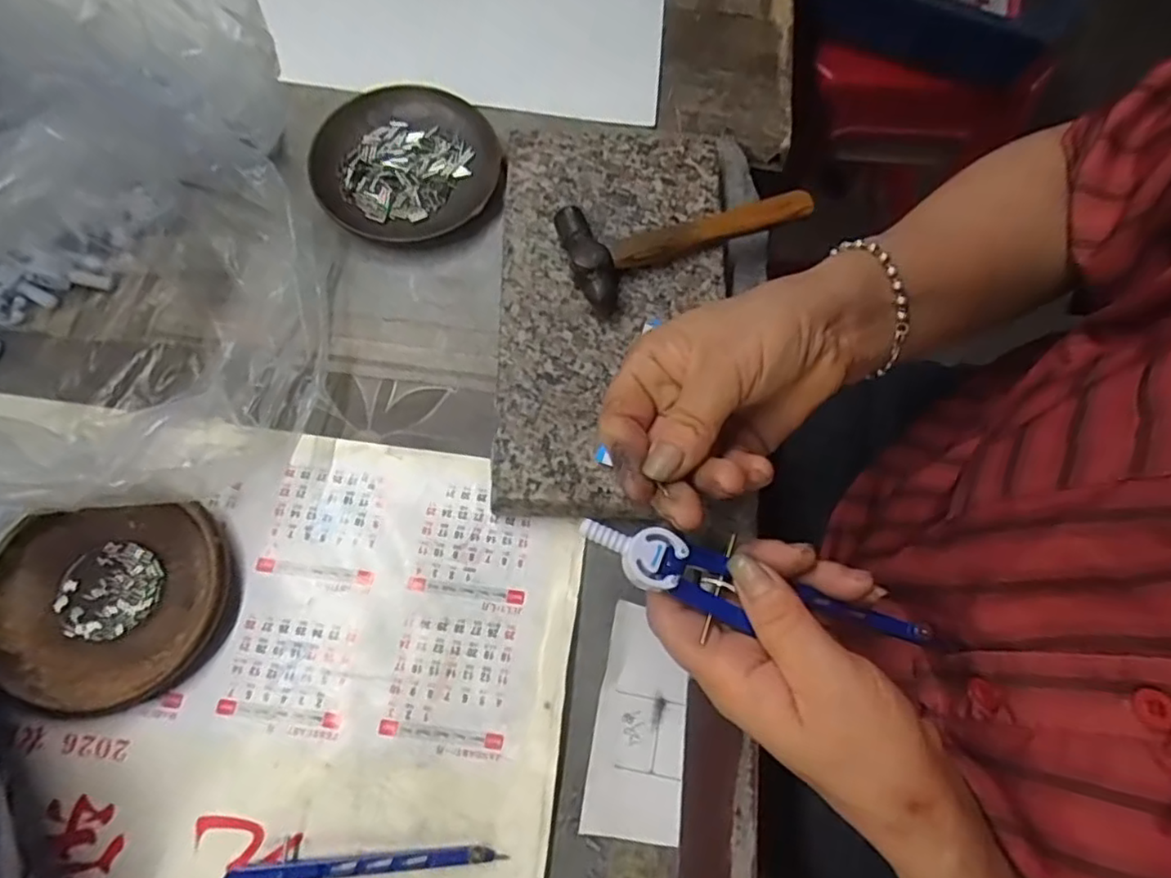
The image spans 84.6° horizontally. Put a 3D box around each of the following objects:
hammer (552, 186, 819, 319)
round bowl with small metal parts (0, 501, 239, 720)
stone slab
[{"bbox_3d":[0.063,-0.120,0.378,0.150,0.022,0.062,-16,74,-7],"label":"hammer"},{"bbox_3d":[-0.240,0.083,0.326,0.114,0.020,0.099,3,73,-1],"label":"round bowl with small metal parts"},{"bbox_3d":[0.016,-0.076,0.385,0.130,0.023,0.245,1,73,-2],"label":"stone slab"}]

